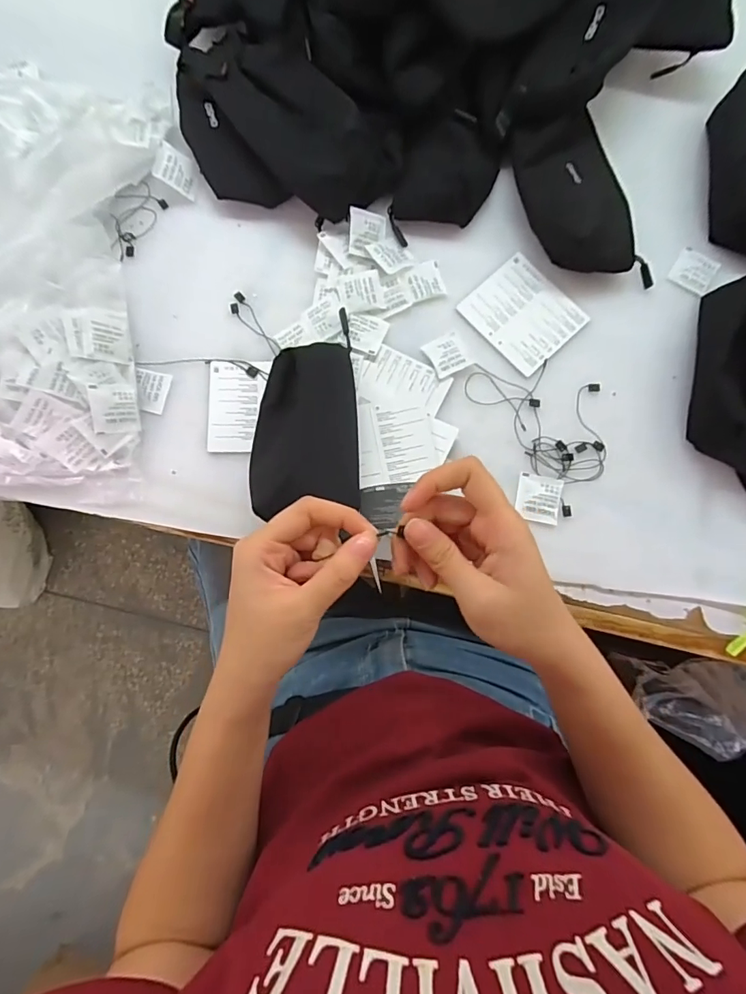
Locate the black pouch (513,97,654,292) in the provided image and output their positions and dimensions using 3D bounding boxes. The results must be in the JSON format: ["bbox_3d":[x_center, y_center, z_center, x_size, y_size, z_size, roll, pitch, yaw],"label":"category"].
[{"bbox_3d":[0.197,-0.286,0.455,0.103,0.041,0.181,-15,82,-1],"label":"black pouch"}]

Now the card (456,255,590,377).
[{"bbox_3d":[0.148,-0.182,0.464,0.089,0.004,0.100,-43,83,-5],"label":"card"}]

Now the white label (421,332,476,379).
[{"bbox_3d":[0.072,-0.137,0.453,0.037,0.004,0.039,-27,76,-10],"label":"white label"}]

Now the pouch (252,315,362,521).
[{"bbox_3d":[-0.058,-0.073,0.394,0.087,0.020,0.186,-6,60,4],"label":"pouch"}]

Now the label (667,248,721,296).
[{"bbox_3d":[0.319,-0.225,0.467,0.037,0.004,0.042,34,84,5],"label":"label"}]

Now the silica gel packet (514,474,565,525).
[{"bbox_3d":[0.153,0.001,0.431,0.039,0.004,0.043,12,82,2],"label":"silica gel packet"}]

